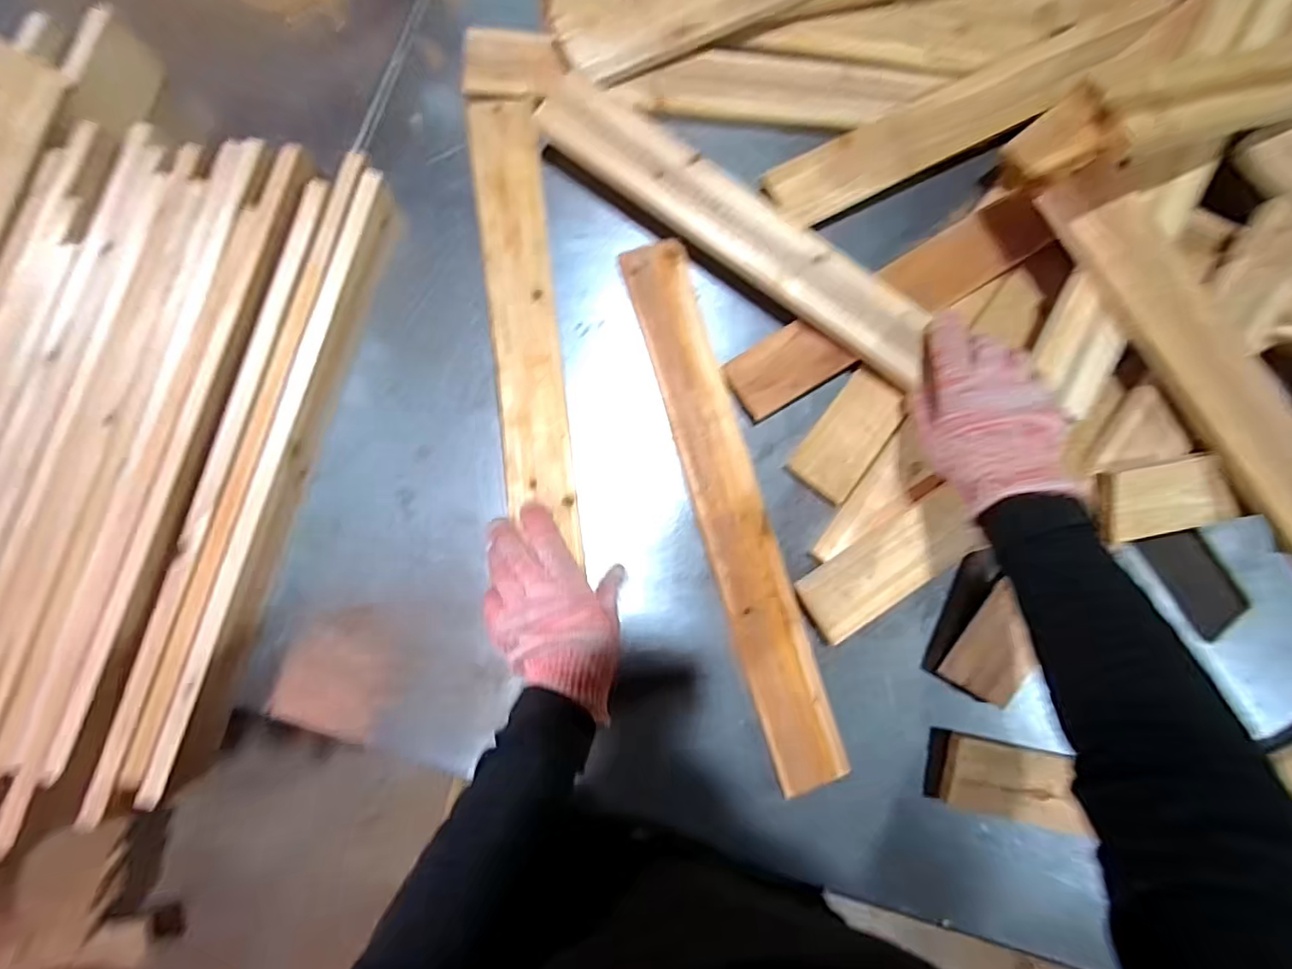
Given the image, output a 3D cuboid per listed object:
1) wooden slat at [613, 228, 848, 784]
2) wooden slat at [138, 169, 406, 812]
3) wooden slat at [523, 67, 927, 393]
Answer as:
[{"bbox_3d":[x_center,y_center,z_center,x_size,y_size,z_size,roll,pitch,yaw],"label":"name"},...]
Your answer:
[{"bbox_3d":[0.074,0.019,0.484,0.057,0.018,0.478,-16,86,-4],"label":"wooden slat"},{"bbox_3d":[-0.287,-0.013,0.453,0.017,0.060,0.488,16,85,-1],"label":"wooden slat"},{"bbox_3d":[0.081,-0.221,0.483,0.381,0.021,0.061,36,84,-1],"label":"wooden slat"}]

